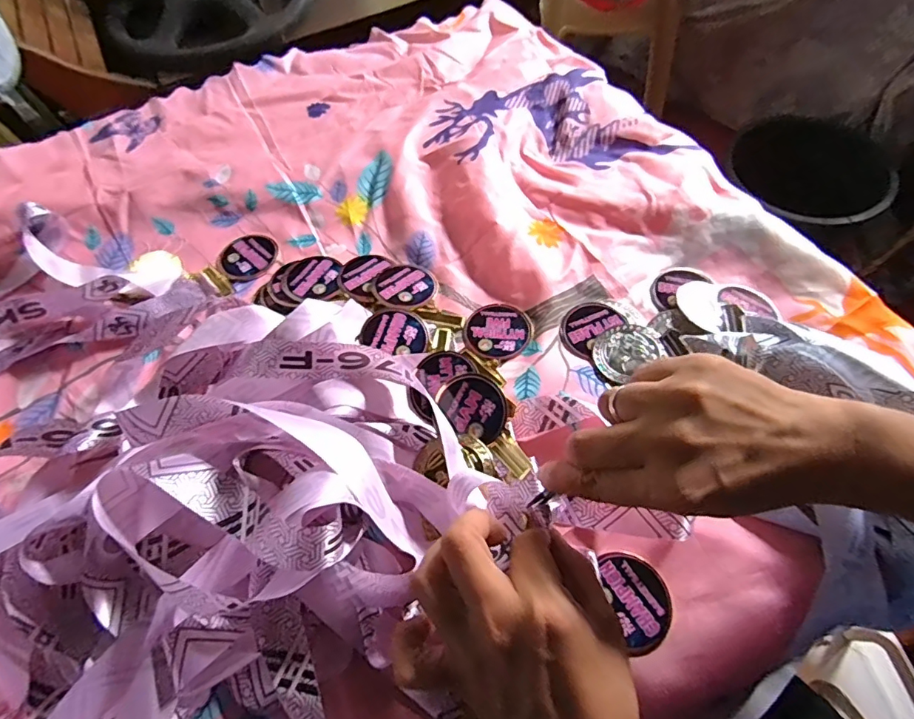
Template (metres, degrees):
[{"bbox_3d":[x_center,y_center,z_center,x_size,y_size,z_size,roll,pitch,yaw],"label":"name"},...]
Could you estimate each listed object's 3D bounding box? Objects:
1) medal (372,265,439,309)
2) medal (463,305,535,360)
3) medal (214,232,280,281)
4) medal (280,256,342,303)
[{"bbox_3d":[-0.042,-0.059,0.399,0.050,0.004,0.046,4,52,-5],"label":"medal"},{"bbox_3d":[0.031,-0.021,0.375,0.050,0.004,0.046,-1,63,2],"label":"medal"},{"bbox_3d":[-0.182,-0.089,0.435,0.051,0.004,0.051,-1,63,2],"label":"medal"},{"bbox_3d":[-0.121,-0.067,0.411,0.048,0.004,0.048,-3,56,4],"label":"medal"}]

